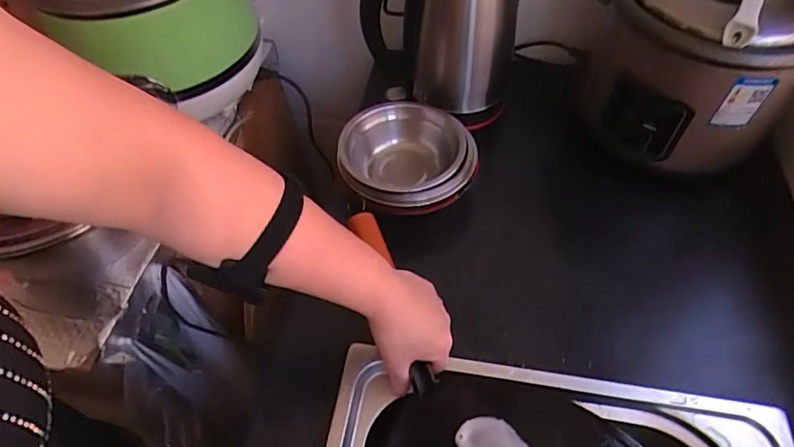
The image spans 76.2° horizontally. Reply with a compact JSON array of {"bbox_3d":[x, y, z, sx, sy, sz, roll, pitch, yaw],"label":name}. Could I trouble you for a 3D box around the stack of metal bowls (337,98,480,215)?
[{"bbox_3d":[0.011,-0.075,0.631,0.154,0.073,0.147,-12,54,-7],"label":"stack of metal bowls"}]

